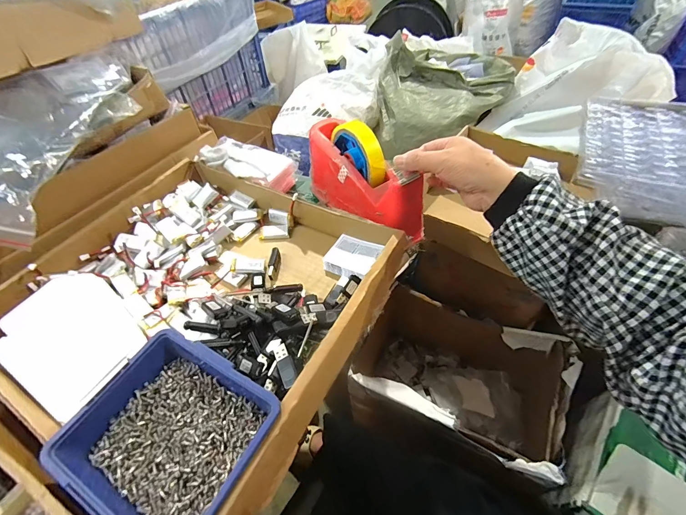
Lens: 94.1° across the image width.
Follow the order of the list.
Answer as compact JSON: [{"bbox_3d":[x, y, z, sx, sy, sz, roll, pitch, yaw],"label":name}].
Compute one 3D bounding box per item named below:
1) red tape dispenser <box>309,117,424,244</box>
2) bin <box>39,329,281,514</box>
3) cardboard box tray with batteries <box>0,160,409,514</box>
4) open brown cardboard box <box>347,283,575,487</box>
[{"bbox_3d":[0.023,-0.110,0.421,0.056,0.102,0.198,-30,54,-20],"label":"red tape dispenser"},{"bbox_3d":[-0.135,0.146,0.264,0.137,0.054,0.125,22,55,22],"label":"bin"},{"bbox_3d":[-0.169,0.035,0.373,0.398,0.061,0.355,23,55,22],"label":"cardboard box tray with batteries"},{"bbox_3d":[0.257,0.308,0.807,0.450,0.288,0.318,23,55,22],"label":"open brown cardboard box"}]

